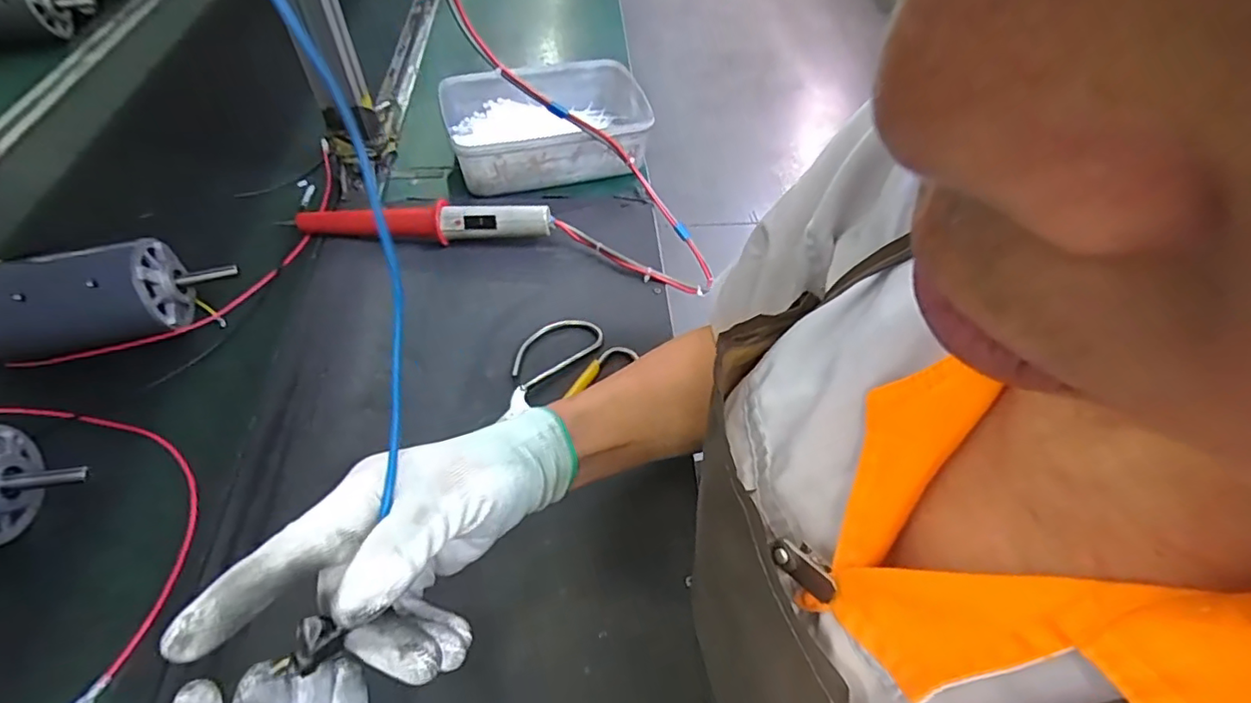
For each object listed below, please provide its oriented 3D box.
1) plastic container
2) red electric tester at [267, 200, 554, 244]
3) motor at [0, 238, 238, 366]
[{"bbox_3d":[-0.082,-0.249,0.661,0.222,0.073,0.150,-10,52,-10],"label":"plastic container"},{"bbox_3d":[-0.204,-0.128,0.576,0.264,0.044,0.037,1,51,-2],"label":"red electric tester"},{"bbox_3d":[-0.448,-0.043,0.487,0.206,0.067,0.075,-12,53,-12],"label":"motor"}]

